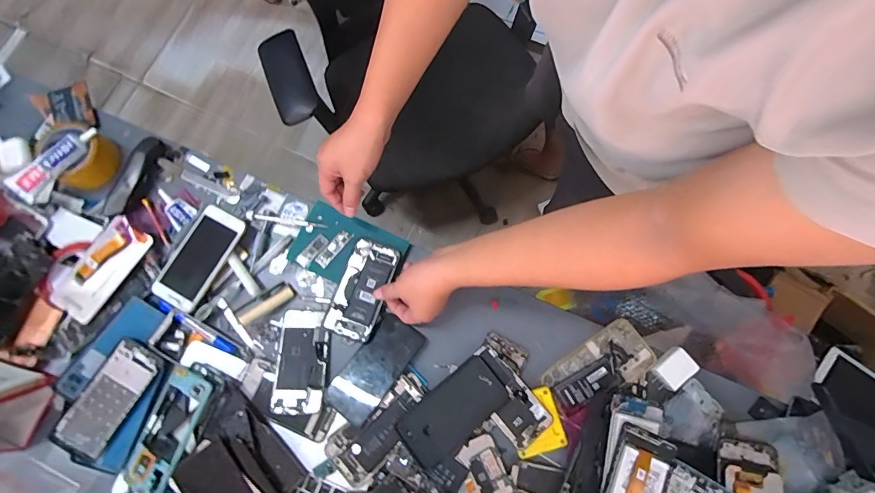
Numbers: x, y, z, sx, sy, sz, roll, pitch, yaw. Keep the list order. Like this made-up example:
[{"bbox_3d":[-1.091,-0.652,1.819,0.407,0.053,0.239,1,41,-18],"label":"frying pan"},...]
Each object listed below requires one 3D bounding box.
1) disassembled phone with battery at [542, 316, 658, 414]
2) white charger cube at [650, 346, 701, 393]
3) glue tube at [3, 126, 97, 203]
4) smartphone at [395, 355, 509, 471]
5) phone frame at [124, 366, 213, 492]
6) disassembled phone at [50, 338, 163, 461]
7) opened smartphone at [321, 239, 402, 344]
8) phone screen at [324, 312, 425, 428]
[{"bbox_3d":[0.238,0.178,0.583,0.157,0.015,0.078,-34,79,-6],"label":"disassembled phone with battery"},{"bbox_3d":[0.339,0.176,0.572,0.061,0.019,0.040,-40,80,-7],"label":"white charger cube"},{"bbox_3d":[-0.591,-0.130,0.612,0.031,0.027,0.145,42,82,9],"label":"glue tube"},{"bbox_3d":[0.021,0.234,0.566,0.154,0.016,0.080,-39,80,-7],"label":"smartphone"},{"bbox_3d":[-0.376,0.257,0.550,0.080,0.009,0.167,16,79,20],"label":"phone frame"},{"bbox_3d":[-0.468,0.214,0.564,0.075,0.012,0.154,30,79,3],"label":"disassembled phone"},{"bbox_3d":[-0.114,0.063,0.596,0.073,0.008,0.145,20,79,5],"label":"opened smartphone"},{"bbox_3d":[-0.093,0.175,0.578,0.074,0.011,0.151,32,74,20],"label":"phone screen"}]

